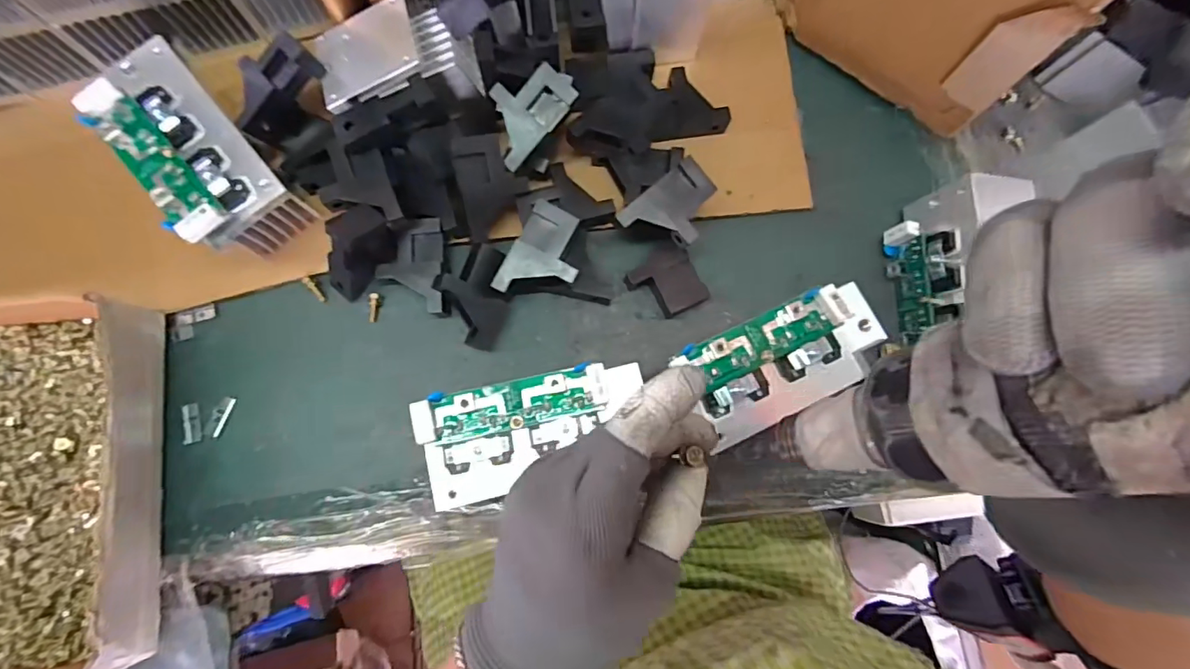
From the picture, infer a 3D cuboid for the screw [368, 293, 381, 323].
[{"bbox_3d":[-0.150,-0.018,0.351,0.006,0.004,0.020,2,85,-6],"label":"screw"}]

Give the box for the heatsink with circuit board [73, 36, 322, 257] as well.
[{"bbox_3d":[-0.247,-0.112,0.323,0.061,0.057,0.130,-40,84,-8],"label":"heatsink with circuit board"}]

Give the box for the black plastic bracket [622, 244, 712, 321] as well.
[{"bbox_3d":[0.048,-0.033,0.354,0.045,0.019,0.043,-31,89,-8],"label":"black plastic bracket"}]

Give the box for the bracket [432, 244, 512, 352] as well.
[{"bbox_3d":[-0.075,-0.025,0.345,0.046,0.020,0.058,-41,114,-29],"label":"bracket"}]

